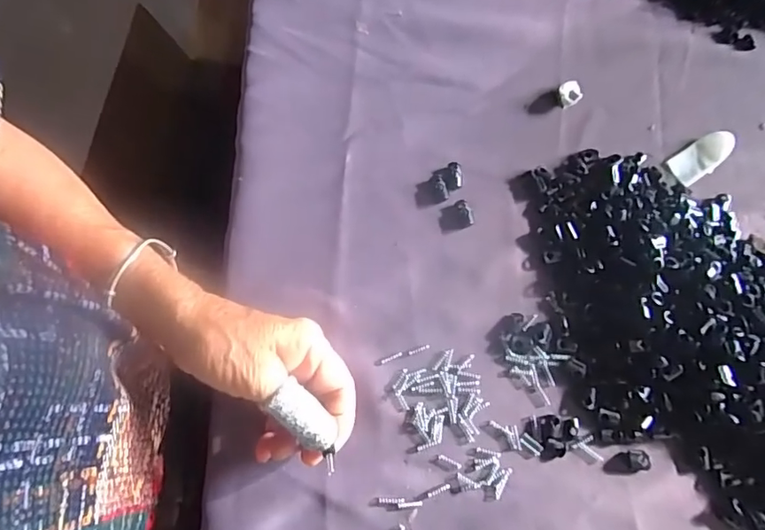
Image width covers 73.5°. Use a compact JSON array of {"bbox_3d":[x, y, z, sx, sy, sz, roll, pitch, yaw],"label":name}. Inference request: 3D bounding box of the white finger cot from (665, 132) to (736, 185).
[{"bbox_3d":[0.256,-0.087,0.410,0.056,0.011,0.026,-32,78,-12],"label":"white finger cot"}]

